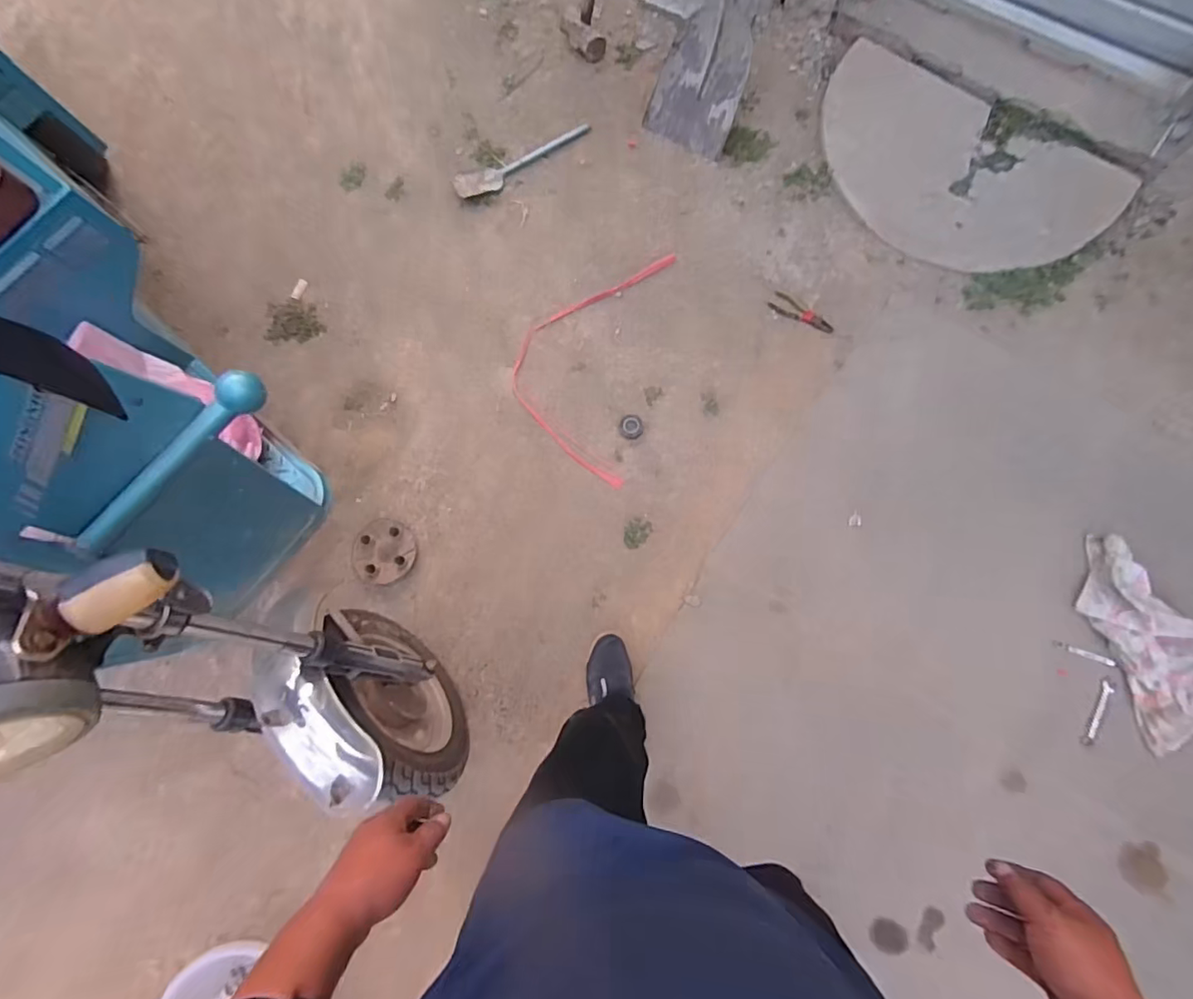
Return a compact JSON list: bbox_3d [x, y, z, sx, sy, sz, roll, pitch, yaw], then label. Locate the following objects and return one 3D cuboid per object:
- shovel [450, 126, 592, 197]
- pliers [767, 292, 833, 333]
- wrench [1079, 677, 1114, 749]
[{"bbox_3d":[-0.194,-0.911,1.461,0.395,0.028,0.070,-26,79,-2],"label":"shovel"},{"bbox_3d":[0.521,-0.474,1.372,0.173,0.012,0.052,21,85,-1],"label":"pliers"},{"bbox_3d":[1.074,0.455,1.160,0.025,0.006,0.153,20,91,14],"label":"wrench"}]

